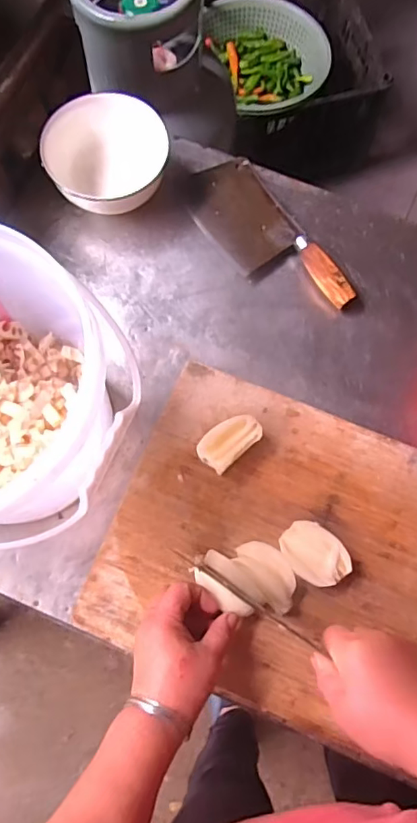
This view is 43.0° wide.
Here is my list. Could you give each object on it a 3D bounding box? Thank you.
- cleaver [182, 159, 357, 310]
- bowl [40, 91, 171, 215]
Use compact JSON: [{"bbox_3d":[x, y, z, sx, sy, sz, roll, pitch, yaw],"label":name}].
[{"bbox_3d":[0.064,-0.213,0.658,0.100,0.033,0.253,-30,77,-9],"label":"cleaver"},{"bbox_3d":[-0.121,-0.309,0.655,0.142,0.091,0.119,5,74,0],"label":"bowl"}]

